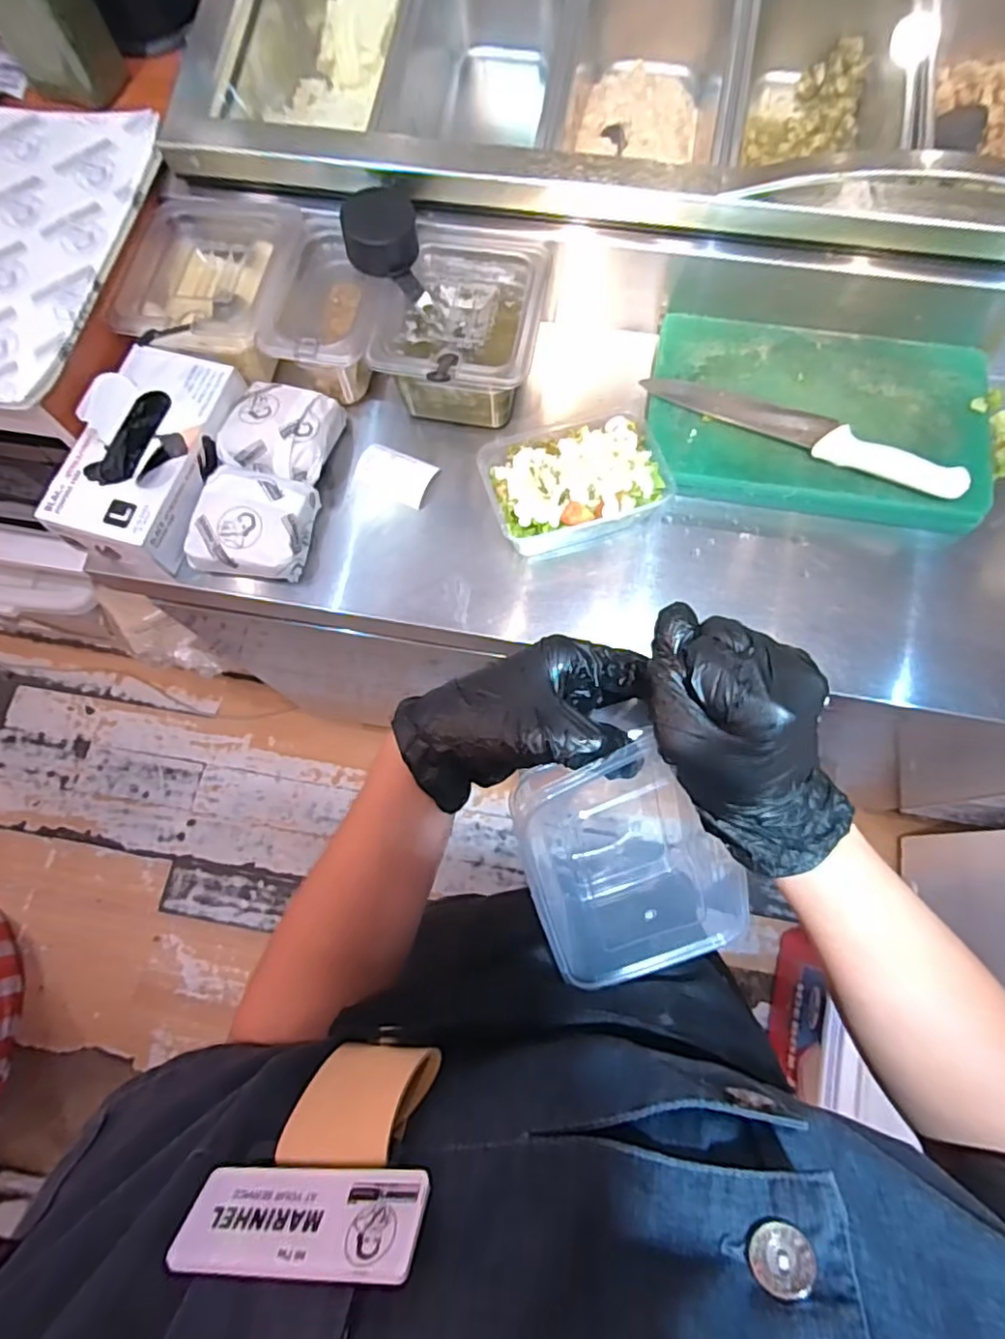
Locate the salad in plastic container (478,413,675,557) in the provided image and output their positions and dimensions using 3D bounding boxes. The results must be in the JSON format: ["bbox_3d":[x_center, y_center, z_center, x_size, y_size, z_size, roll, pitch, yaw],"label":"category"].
[{"bbox_3d":[0.070,-0.182,0.604,0.169,0.055,0.113,-14,73,-2],"label":"salad in plastic container"}]

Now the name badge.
[{"bbox_3d":[-0.058,0.160,0.181,0.074,0.028,0.004,-10,109,16],"label":"name badge"}]

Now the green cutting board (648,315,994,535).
[{"bbox_3d":[0.312,-0.253,0.621,0.314,0.025,0.206,8,74,4],"label":"green cutting board"}]

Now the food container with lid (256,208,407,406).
[{"bbox_3d":[-0.156,-0.357,0.638,0.120,0.083,0.168,14,74,6],"label":"food container with lid"}]

